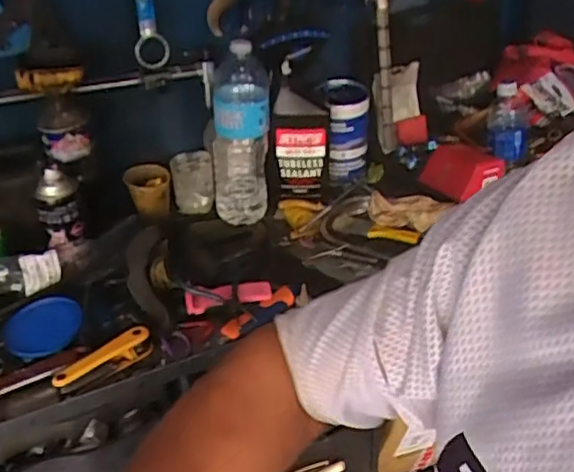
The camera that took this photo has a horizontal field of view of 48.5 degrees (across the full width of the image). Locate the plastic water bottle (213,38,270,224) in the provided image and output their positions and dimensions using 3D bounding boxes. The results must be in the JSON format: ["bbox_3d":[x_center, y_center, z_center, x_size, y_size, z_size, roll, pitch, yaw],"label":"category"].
[{"bbox_3d":[-0.076,-0.162,1.054,0.104,0.286,0.100,-5,33,-4],"label":"plastic water bottle"}]

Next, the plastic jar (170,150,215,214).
[{"bbox_3d":[-0.165,-0.096,1.131,0.072,0.092,0.060,-7,33,-8],"label":"plastic jar"}]

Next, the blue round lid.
[{"bbox_3d":[-0.332,0.119,0.868,0.088,0.018,0.103,24,41,34],"label":"blue round lid"}]

